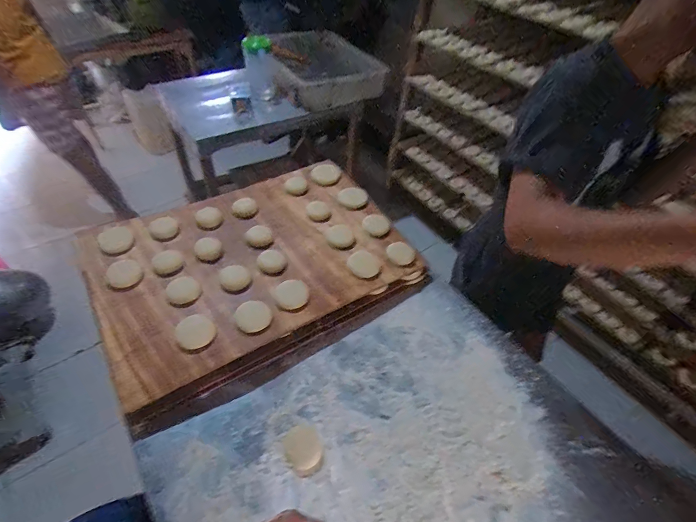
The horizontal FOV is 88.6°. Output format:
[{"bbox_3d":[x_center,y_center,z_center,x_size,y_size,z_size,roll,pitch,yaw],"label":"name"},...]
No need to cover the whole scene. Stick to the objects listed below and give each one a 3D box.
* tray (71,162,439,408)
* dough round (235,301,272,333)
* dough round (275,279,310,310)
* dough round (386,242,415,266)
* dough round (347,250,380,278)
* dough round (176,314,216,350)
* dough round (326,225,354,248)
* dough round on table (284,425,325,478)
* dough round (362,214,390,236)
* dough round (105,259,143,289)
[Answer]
[{"bbox_3d":[-0.195,-0.021,0.744,0.597,0.033,0.431,-22,54,-22],"label":"tray"},{"bbox_3d":[-0.167,0.097,0.632,0.059,0.013,0.061,2,48,-3],"label":"dough round"},{"bbox_3d":[-0.104,0.062,0.669,0.059,0.007,0.062,2,48,-3],"label":"dough round"},{"bbox_3d":[0.111,-0.016,0.757,0.058,0.008,0.062,2,48,-3],"label":"dough round"},{"bbox_3d":[0.032,0.007,0.734,0.057,0.010,0.068,-22,54,-22],"label":"dough round"},{"bbox_3d":[-0.261,0.122,0.611,0.058,0.018,0.063,2,48,-3],"label":"dough round"},{"bbox_3d":[-0.018,-0.054,0.776,0.055,0.010,0.062,-8,50,-12],"label":"dough round"},{"bbox_3d":[-0.065,0.283,0.536,0.052,0.007,0.069,-24,55,-24],"label":"dough round on table"},{"bbox_3d":[0.064,-0.082,0.802,0.058,0.019,0.051,6,48,1],"label":"dough round"},{"bbox_3d":[-0.439,0.026,0.700,0.059,0.016,0.067,-30,57,-28],"label":"dough round"}]

